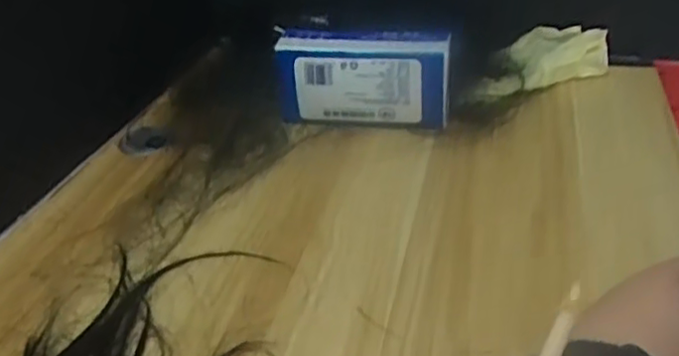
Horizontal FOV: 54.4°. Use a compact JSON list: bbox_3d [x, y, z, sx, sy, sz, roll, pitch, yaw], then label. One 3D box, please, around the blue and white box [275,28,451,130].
[{"bbox_3d":[0.025,-0.101,0.692,0.178,0.094,0.054,4,33,10],"label":"blue and white box"}]

